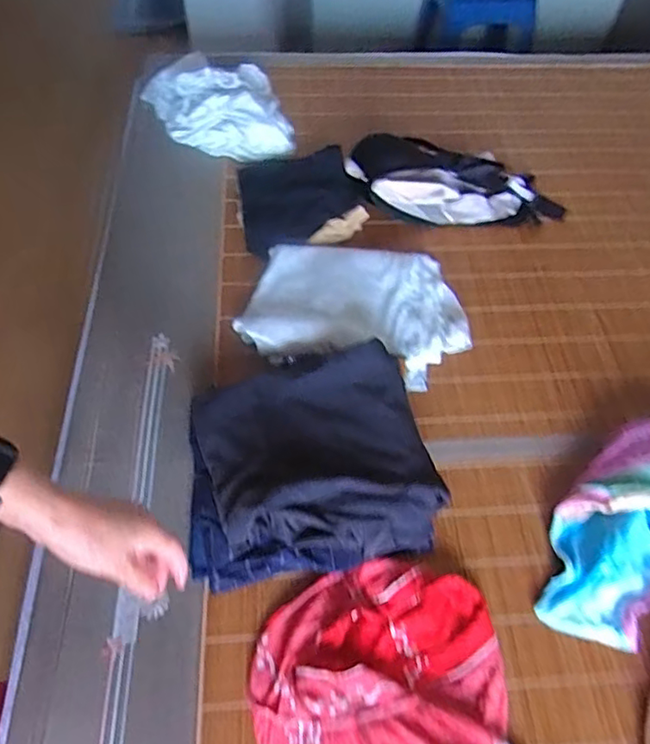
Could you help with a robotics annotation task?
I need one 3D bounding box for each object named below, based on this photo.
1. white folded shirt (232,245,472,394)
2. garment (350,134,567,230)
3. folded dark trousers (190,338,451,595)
[{"bbox_3d":[0.044,-0.089,0.825,0.295,0.043,0.214,6,55,0],"label":"white folded shirt"},{"bbox_3d":[0.208,-0.310,0.968,0.334,0.075,0.156,-6,56,-7],"label":"garment"},{"bbox_3d":[-0.022,0.095,0.663,0.246,0.091,0.231,-5,56,-7],"label":"folded dark trousers"}]

